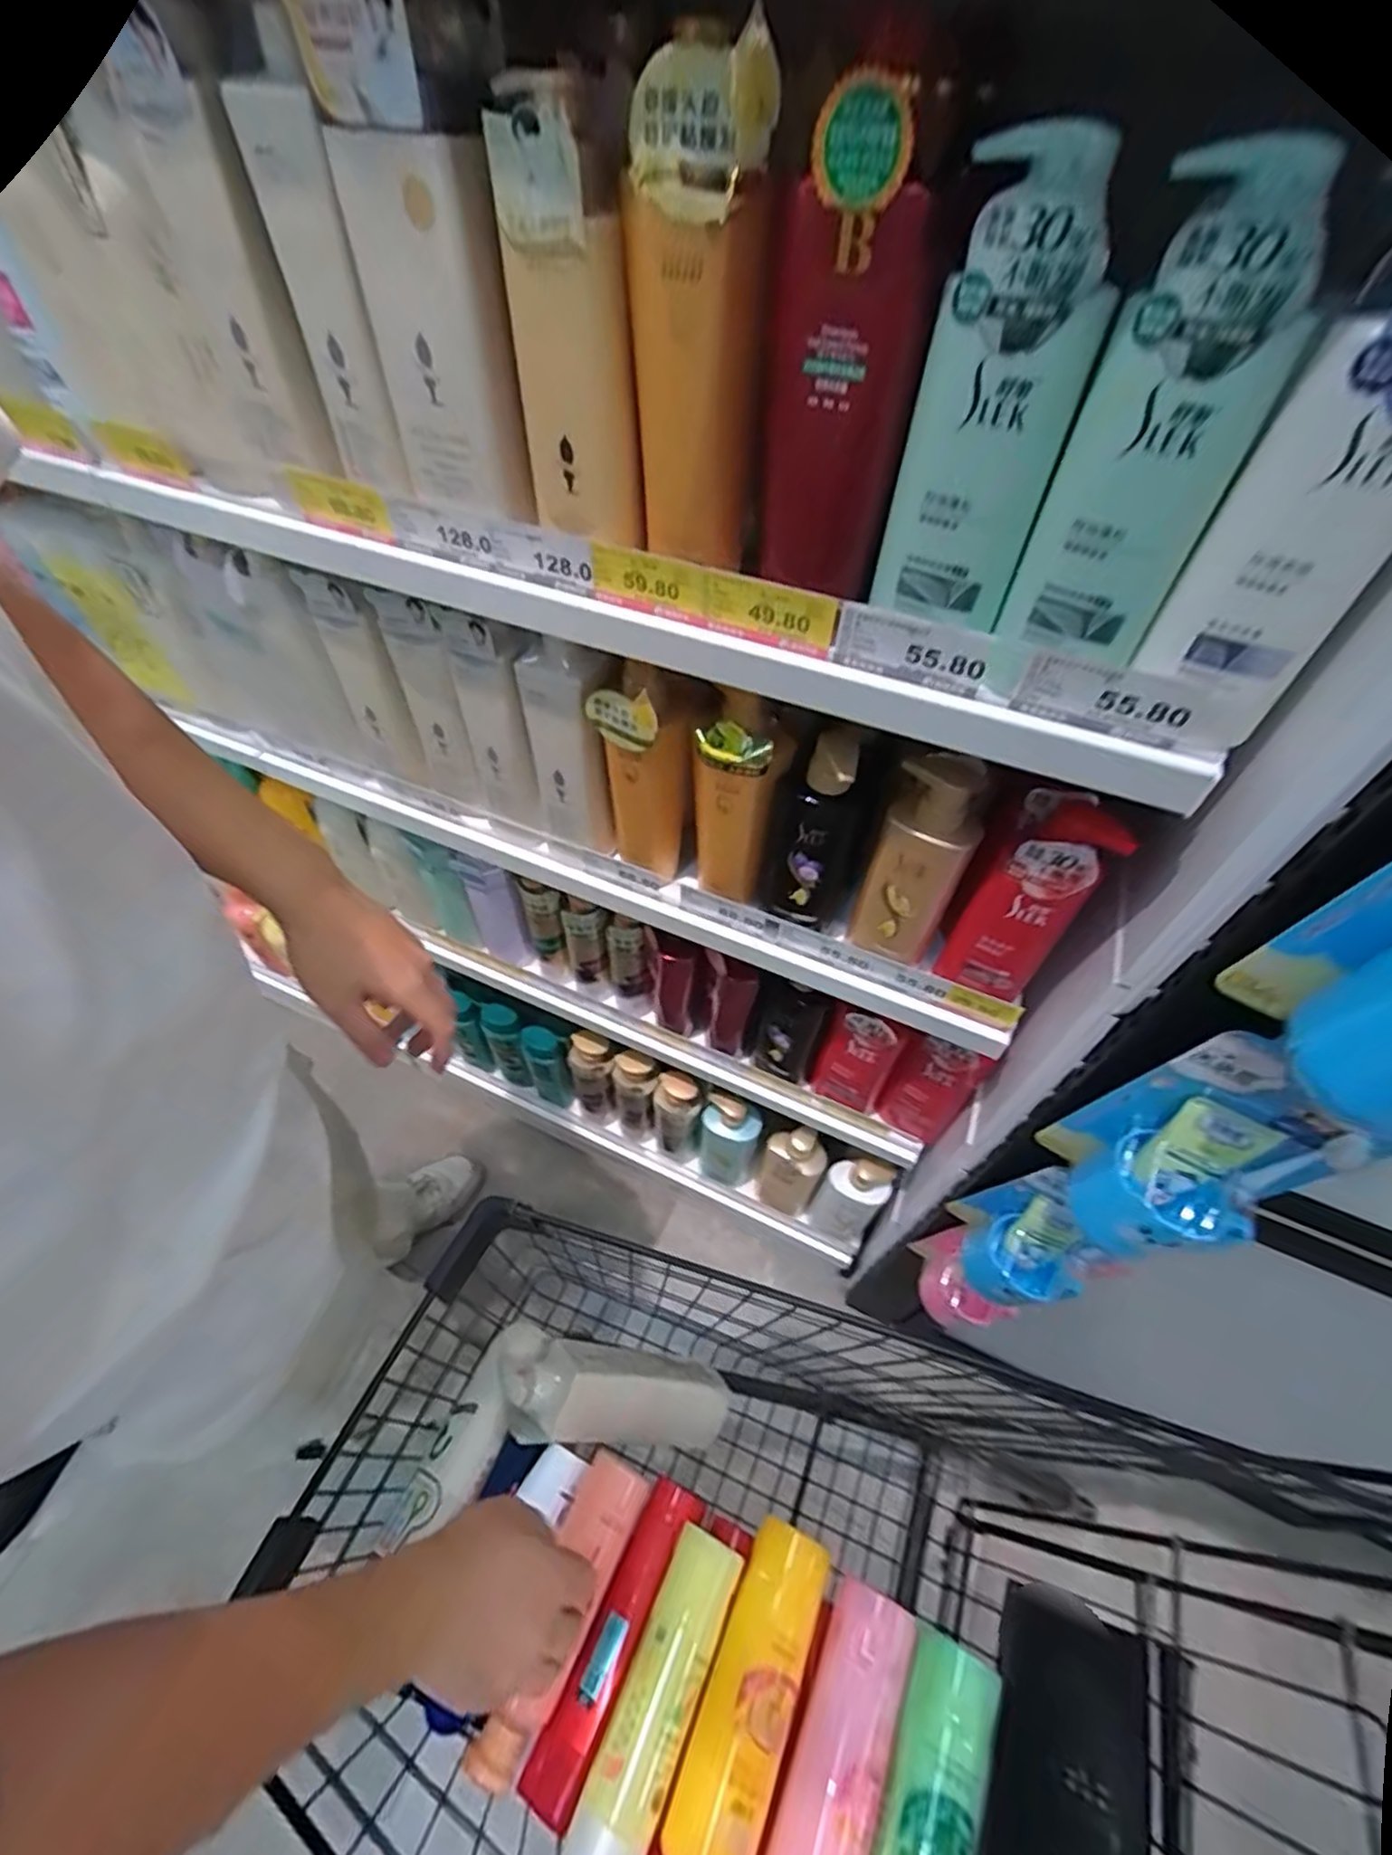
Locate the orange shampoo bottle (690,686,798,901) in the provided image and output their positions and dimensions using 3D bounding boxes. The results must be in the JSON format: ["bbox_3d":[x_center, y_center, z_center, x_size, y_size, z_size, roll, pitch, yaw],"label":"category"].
[{"bbox_3d":[0.038,-0.110,0.602,0.077,0.216,0.072,5,52,2],"label":"orange shampoo bottle"}]

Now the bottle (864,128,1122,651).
[{"bbox_3d":[0.143,-0.254,0.336,0.071,0.179,0.057,13,52,8],"label":"bottle"}]

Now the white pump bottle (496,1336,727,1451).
[{"bbox_3d":[-0.073,0.437,0.630,0.220,0.051,0.075,26,47,-25],"label":"white pump bottle"}]

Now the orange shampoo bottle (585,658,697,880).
[{"bbox_3d":[-0.048,-0.143,0.616,0.076,0.203,0.074,9,52,5],"label":"orange shampoo bottle"}]

